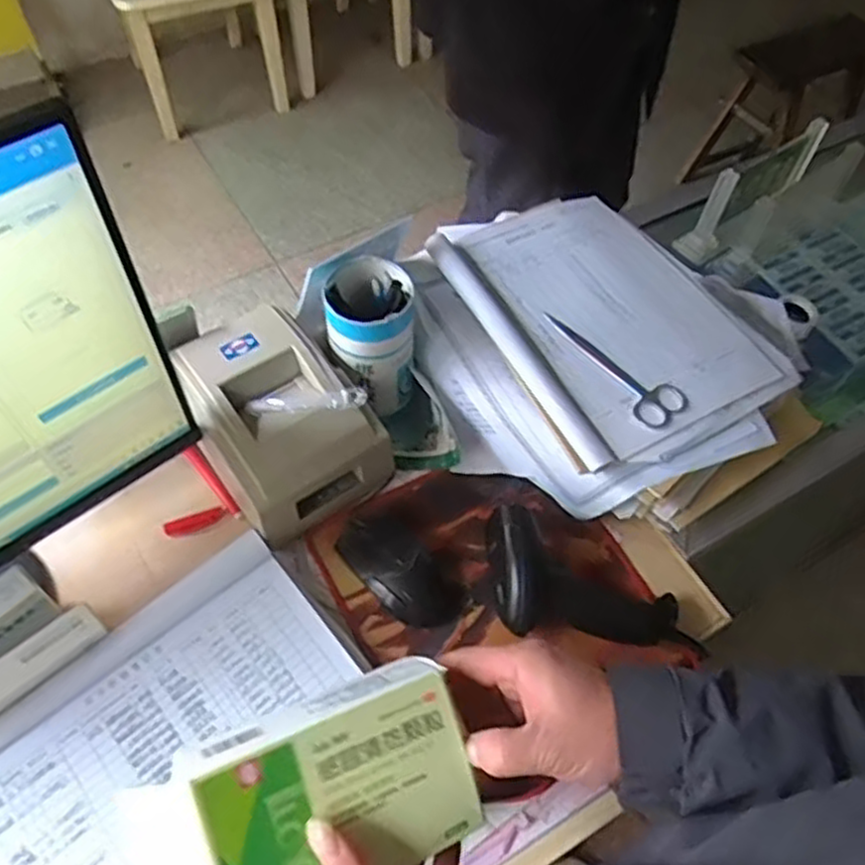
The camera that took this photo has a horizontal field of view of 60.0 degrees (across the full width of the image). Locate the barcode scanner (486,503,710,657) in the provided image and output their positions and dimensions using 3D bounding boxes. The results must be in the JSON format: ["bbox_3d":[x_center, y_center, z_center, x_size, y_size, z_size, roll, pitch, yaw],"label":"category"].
[{"bbox_3d":[0.127,0.149,0.634,0.206,0.081,0.085,26,58,-4],"label":"barcode scanner"}]

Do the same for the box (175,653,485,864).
[{"bbox_3d":[-0.049,0.190,0.399,0.138,0.031,0.095,-14,87,-24],"label":"box"}]

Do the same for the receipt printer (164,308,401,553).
[{"bbox_3d":[-0.138,-0.012,0.658,0.134,0.101,0.178,-32,63,-21],"label":"receipt printer"}]

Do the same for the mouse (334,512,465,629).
[{"bbox_3d":[-0.028,0.114,0.642,0.120,0.035,0.067,38,63,20],"label":"mouse"}]

